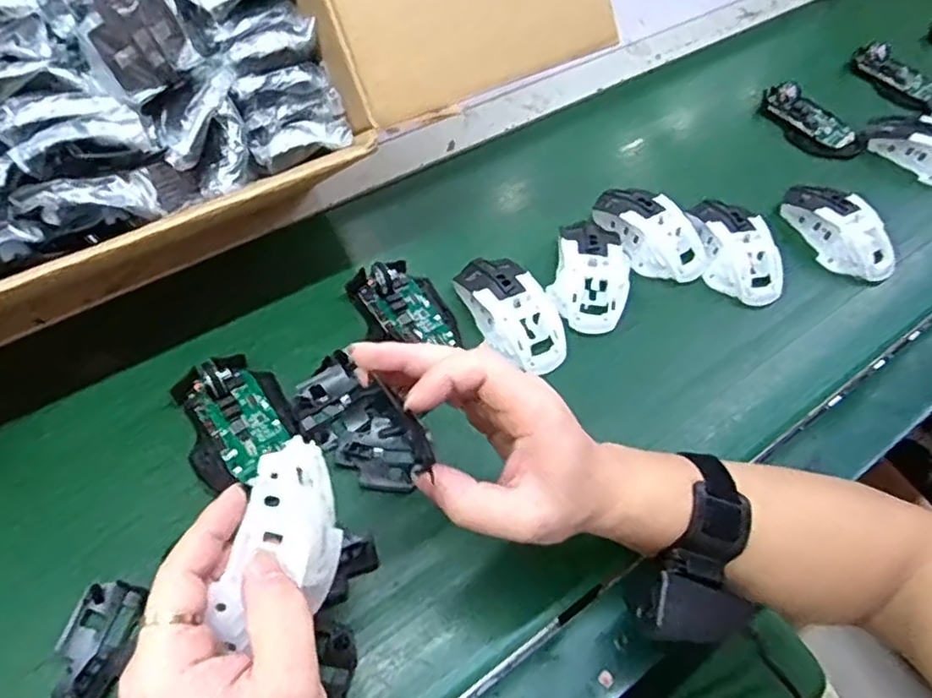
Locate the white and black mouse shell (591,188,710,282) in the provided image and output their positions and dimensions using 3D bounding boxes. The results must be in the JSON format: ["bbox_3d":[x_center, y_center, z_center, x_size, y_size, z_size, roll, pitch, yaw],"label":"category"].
[{"bbox_3d":[0.163,-0.107,0.589,0.114,0.031,0.058,40,63,22],"label":"white and black mouse shell"}]

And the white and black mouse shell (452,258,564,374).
[{"bbox_3d":[0.035,-0.034,0.532,0.059,0.032,0.113,-28,62,-20],"label":"white and black mouse shell"}]

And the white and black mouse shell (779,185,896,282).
[{"bbox_3d":[0.342,-0.110,0.608,0.058,0.040,0.116,-34,64,-23],"label":"white and black mouse shell"}]

